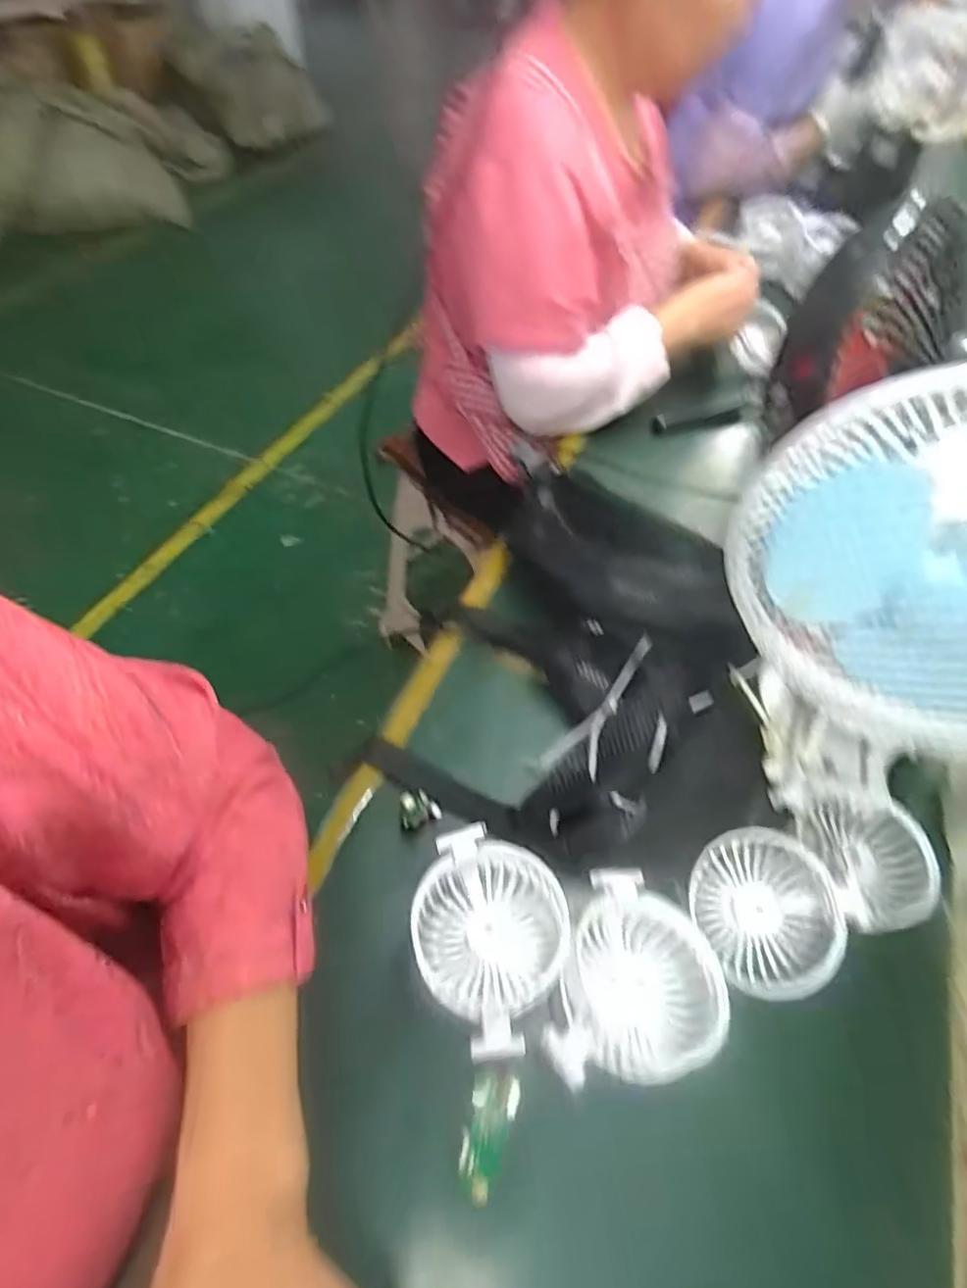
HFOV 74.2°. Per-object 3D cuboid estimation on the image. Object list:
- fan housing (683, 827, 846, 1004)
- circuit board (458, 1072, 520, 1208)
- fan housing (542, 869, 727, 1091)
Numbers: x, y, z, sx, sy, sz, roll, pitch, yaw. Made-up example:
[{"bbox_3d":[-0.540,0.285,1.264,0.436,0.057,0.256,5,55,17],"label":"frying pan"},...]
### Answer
[{"bbox_3d":[0.175,0.164,0.394,0.079,0.031,0.090,-15,58,-9],"label":"fan housing"},{"bbox_3d":[0.002,0.261,0.341,0.025,0.007,0.055,14,58,9],"label":"circuit board"},{"bbox_3d":[0.091,0.196,0.366,0.090,0.028,0.112,17,59,11],"label":"fan housing"}]

